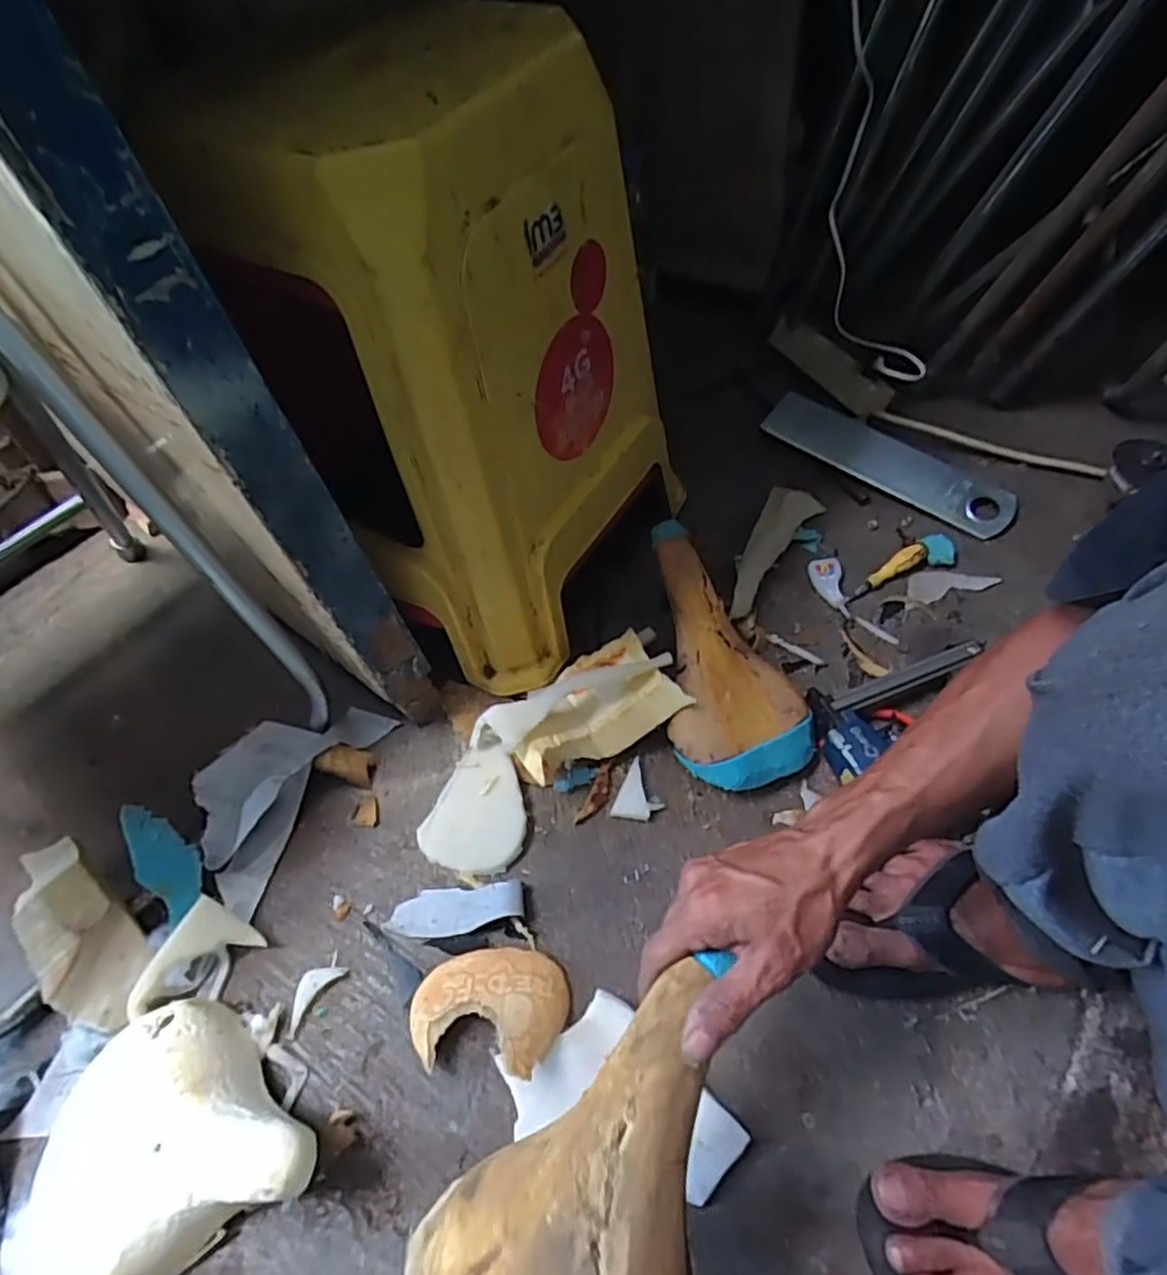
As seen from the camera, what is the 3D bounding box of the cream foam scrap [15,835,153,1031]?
[{"bbox_3d":[-0.429,0.247,0.590,0.073,0.023,0.167,-33,74,-19],"label":"cream foam scrap"}]

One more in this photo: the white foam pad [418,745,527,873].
[{"bbox_3d":[-0.095,0.163,0.656,0.092,0.021,0.112,22,58,20],"label":"white foam pad"}]

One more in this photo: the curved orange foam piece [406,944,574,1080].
[{"bbox_3d":[-0.076,0.292,0.553,0.120,0.035,0.088,1,53,6],"label":"curved orange foam piece"}]

